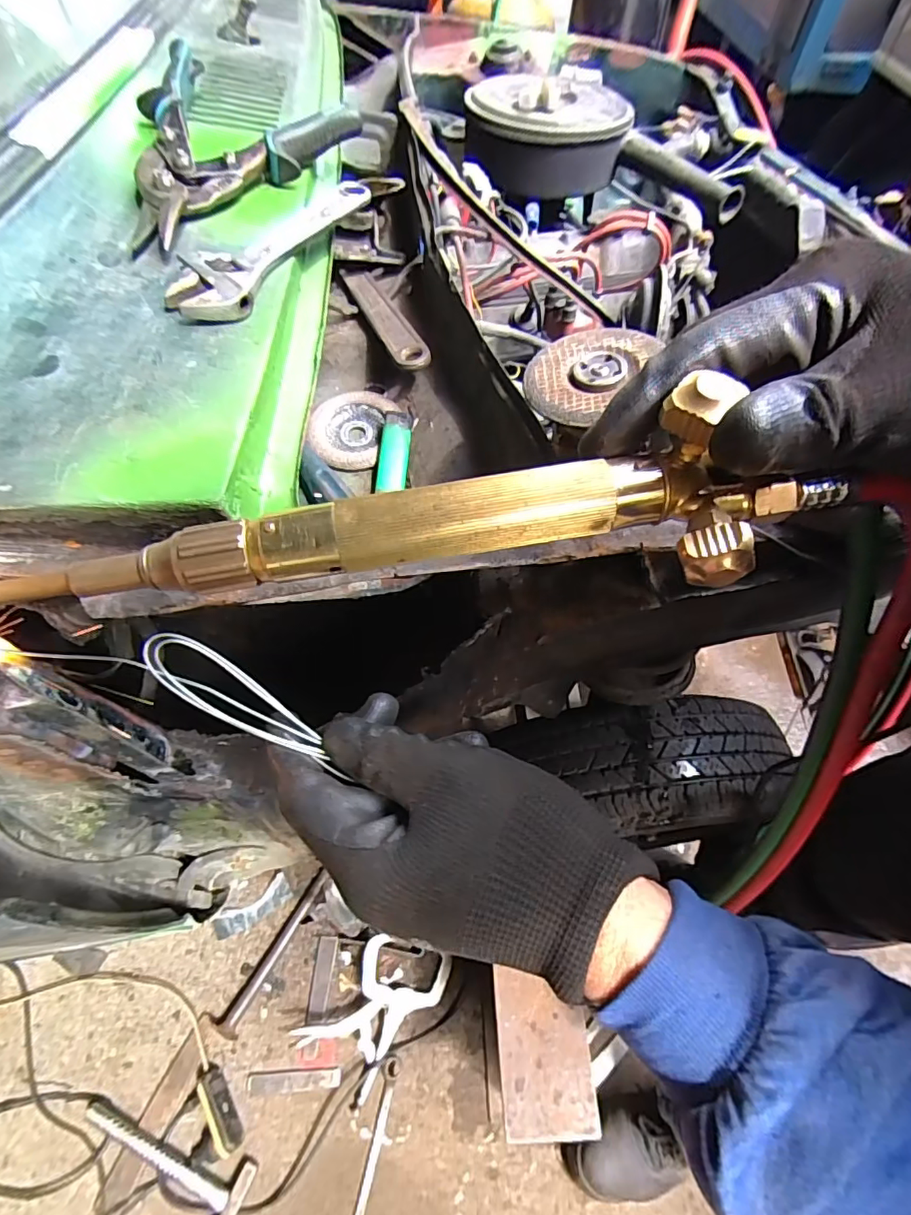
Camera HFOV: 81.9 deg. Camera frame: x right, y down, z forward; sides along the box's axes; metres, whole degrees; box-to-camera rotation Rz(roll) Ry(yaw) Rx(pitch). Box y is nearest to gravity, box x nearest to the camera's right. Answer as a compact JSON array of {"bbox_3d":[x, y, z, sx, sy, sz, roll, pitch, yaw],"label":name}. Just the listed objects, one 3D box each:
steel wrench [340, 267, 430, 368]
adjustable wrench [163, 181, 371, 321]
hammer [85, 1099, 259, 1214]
[{"bbox_3d":[-0.064,-0.262,0.468,0.030,0.016,0.164,-18,58,-14],"label":"steel wrench"},{"bbox_3d":[-0.108,-0.228,0.325,0.037,0.015,0.194,15,56,10],"label":"adjustable wrench"},{"bbox_3d":[-0.465,0.872,0.807,0.289,0.021,0.114,16,56,9],"label":"hammer"}]

